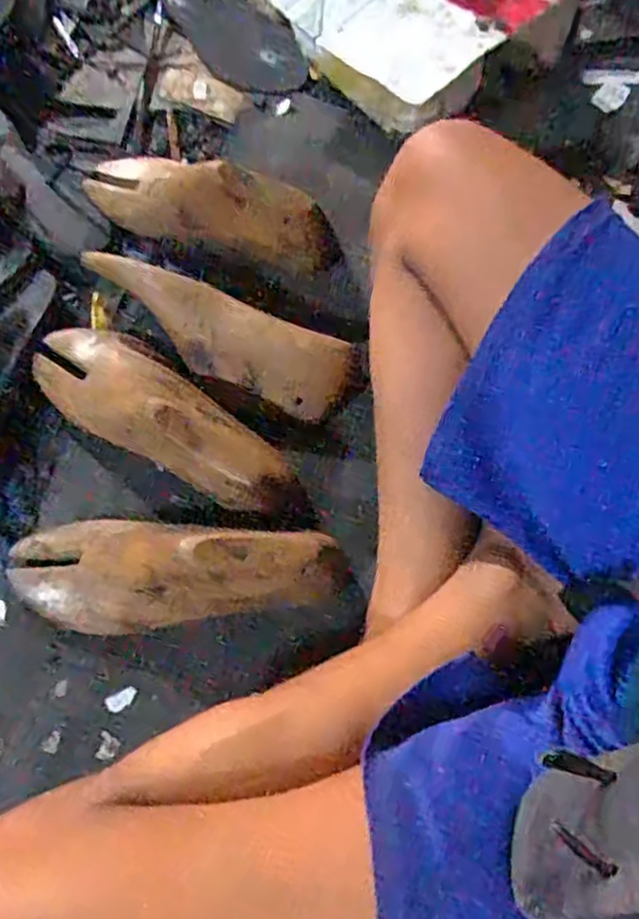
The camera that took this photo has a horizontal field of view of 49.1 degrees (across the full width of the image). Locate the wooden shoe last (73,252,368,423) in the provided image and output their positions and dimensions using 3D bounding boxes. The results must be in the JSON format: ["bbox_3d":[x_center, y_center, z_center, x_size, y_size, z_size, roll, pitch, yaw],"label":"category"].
[{"bbox_3d":[-0.079,-0.098,0.548,0.223,0.052,0.067,24,75,5],"label":"wooden shoe last"}]

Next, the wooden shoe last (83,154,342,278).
[{"bbox_3d":[-0.097,-0.221,0.594,0.243,0.075,0.066,22,75,23],"label":"wooden shoe last"}]

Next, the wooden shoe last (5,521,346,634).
[{"bbox_3d":[-0.114,0.079,0.502,0.256,0.055,0.083,-4,74,14],"label":"wooden shoe last"}]

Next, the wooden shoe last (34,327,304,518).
[{"bbox_3d":[-0.123,-0.040,0.546,0.257,0.071,0.083,31,76,8],"label":"wooden shoe last"}]

